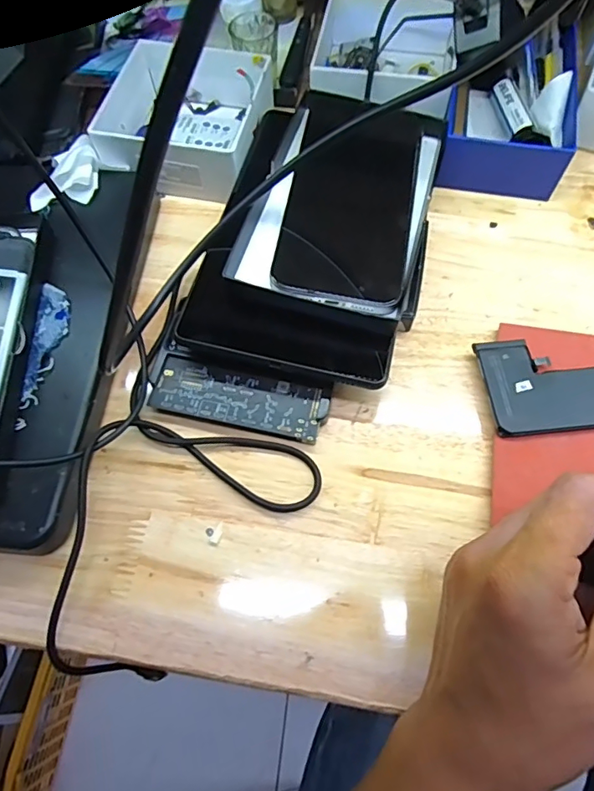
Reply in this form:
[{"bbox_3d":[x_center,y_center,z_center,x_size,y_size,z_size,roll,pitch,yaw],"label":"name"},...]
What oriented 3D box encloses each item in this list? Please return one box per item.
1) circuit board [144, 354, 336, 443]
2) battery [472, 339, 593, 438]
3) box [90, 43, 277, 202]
[{"bbox_3d":[-0.032,0.002,0.292,0.099,0.009,0.036,12,67,7],"label":"circuit board"},{"bbox_3d":[0.145,-0.007,0.286,0.076,0.005,0.057,-6,68,-2],"label":"battery"},{"bbox_3d":[-0.075,-0.205,0.366,0.111,0.040,0.125,11,67,7],"label":"box"}]

